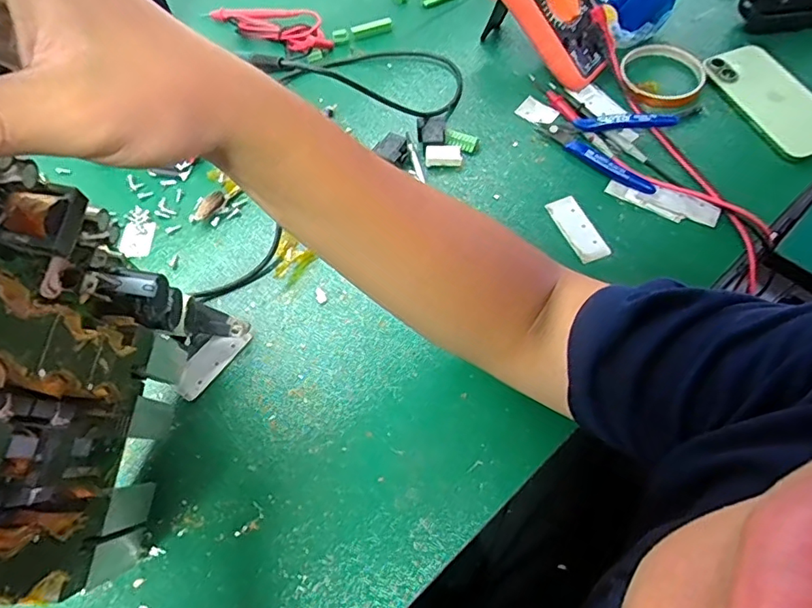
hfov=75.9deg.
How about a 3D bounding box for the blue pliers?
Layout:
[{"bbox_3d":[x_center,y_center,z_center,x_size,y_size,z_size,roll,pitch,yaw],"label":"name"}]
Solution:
[{"bbox_3d":[0.184,-0.154,0.488,0.114,0.032,0.077,18,64,11],"label":"blue pliers"}]

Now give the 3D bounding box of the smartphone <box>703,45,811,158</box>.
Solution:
[{"bbox_3d":[0.364,-0.204,0.510,0.072,0.011,0.141,-21,63,-5],"label":"smartphone"}]

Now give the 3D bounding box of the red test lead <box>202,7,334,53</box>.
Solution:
[{"bbox_3d":[-0.162,-0.331,0.607,0.172,0.018,0.049,23,65,13],"label":"red test lead"}]

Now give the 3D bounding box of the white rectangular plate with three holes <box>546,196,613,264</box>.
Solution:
[{"bbox_3d":[0.153,-0.067,0.461,0.027,0.004,0.069,-20,64,-9],"label":"white rectangular plate with three holes"}]

